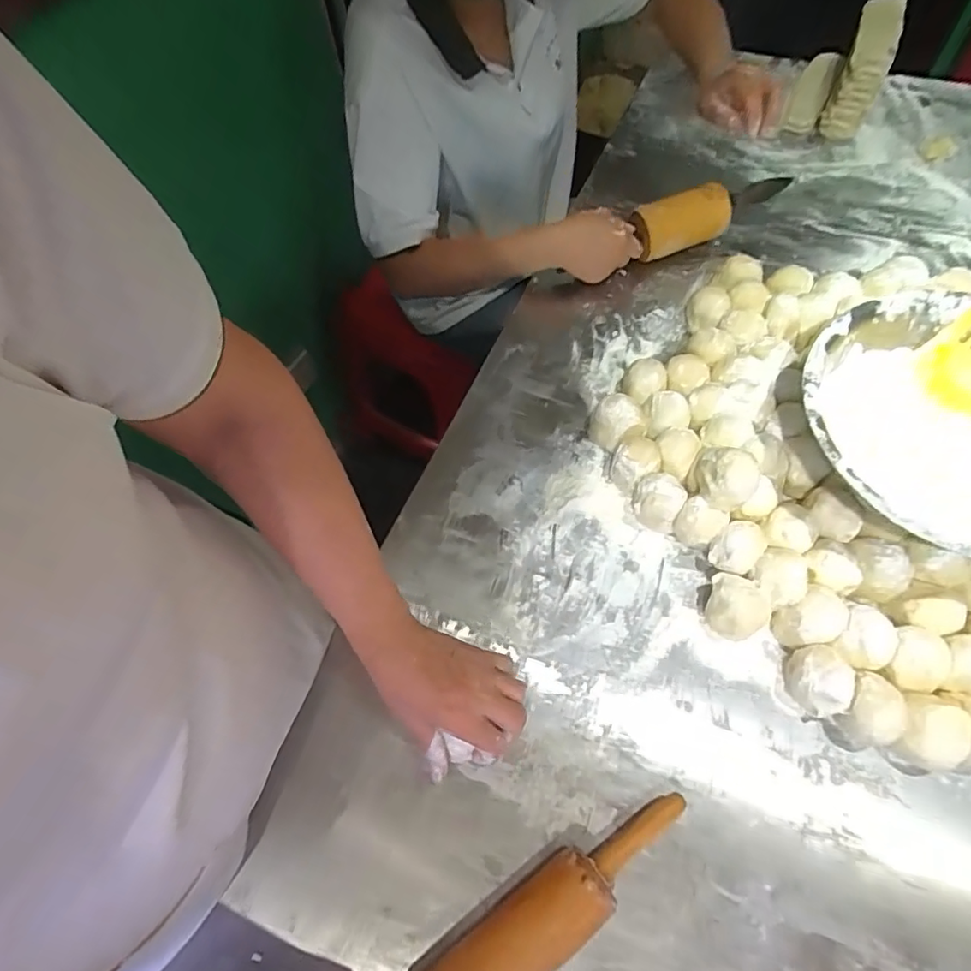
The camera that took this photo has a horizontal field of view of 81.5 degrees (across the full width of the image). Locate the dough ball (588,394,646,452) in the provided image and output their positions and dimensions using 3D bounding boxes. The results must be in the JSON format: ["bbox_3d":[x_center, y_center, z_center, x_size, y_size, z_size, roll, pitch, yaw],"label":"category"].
[{"bbox_3d":[0.149,-0.069,0.633,0.057,0.050,0.049,1,63,4],"label":"dough ball"}]

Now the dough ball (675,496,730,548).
[{"bbox_3d":[0.213,0.043,0.567,0.043,0.046,0.039,33,69,19],"label":"dough ball"}]

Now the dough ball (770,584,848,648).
[{"bbox_3d":[0.303,0.126,0.528,0.056,0.045,0.044,-35,66,-13],"label":"dough ball"}]

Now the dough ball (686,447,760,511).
[{"bbox_3d":[0.231,-0.007,0.549,0.056,0.048,0.050,22,66,14],"label":"dough ball"}]

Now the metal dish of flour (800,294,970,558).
[{"bbox_3d":[0.430,-0.043,0.530,0.262,0.089,0.274,-2,63,3],"label":"metal dish of flour"}]

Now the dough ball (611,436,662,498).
[{"bbox_3d":[0.161,-0.022,0.605,0.044,0.041,0.054,33,70,19],"label":"dough ball"}]

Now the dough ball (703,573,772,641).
[{"bbox_3d":[0.235,0.117,0.532,0.050,0.052,0.054,-2,63,3],"label":"dough ball"}]

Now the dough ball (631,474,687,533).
[{"bbox_3d":[0.179,0.017,0.584,0.048,0.056,0.047,-2,63,3],"label":"dough ball"}]

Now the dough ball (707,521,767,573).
[{"bbox_3d":[0.247,0.067,0.559,0.039,0.046,0.054,39,71,21],"label":"dough ball"}]

